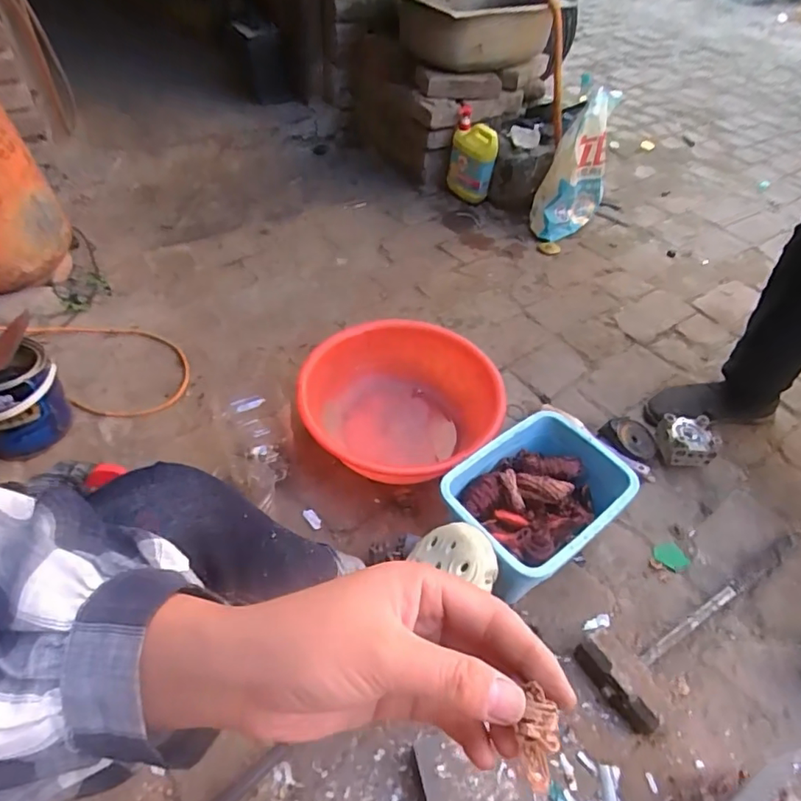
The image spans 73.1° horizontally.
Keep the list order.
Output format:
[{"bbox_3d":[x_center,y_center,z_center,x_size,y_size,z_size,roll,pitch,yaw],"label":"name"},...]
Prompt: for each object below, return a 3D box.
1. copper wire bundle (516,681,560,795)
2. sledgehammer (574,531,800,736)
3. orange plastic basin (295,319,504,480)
[{"bbox_3d":[0.053,0.132,0.210,0.014,0.007,0.034,4,77,-3],"label":"copper wire bundle"},{"bbox_3d":[0.468,0.300,0.791,0.460,0.054,0.120,-21,51,-22],"label":"sledgehammer"},{"bbox_3d":[-0.021,0.012,0.997,0.323,0.161,0.334,2,46,-2],"label":"orange plastic basin"}]

